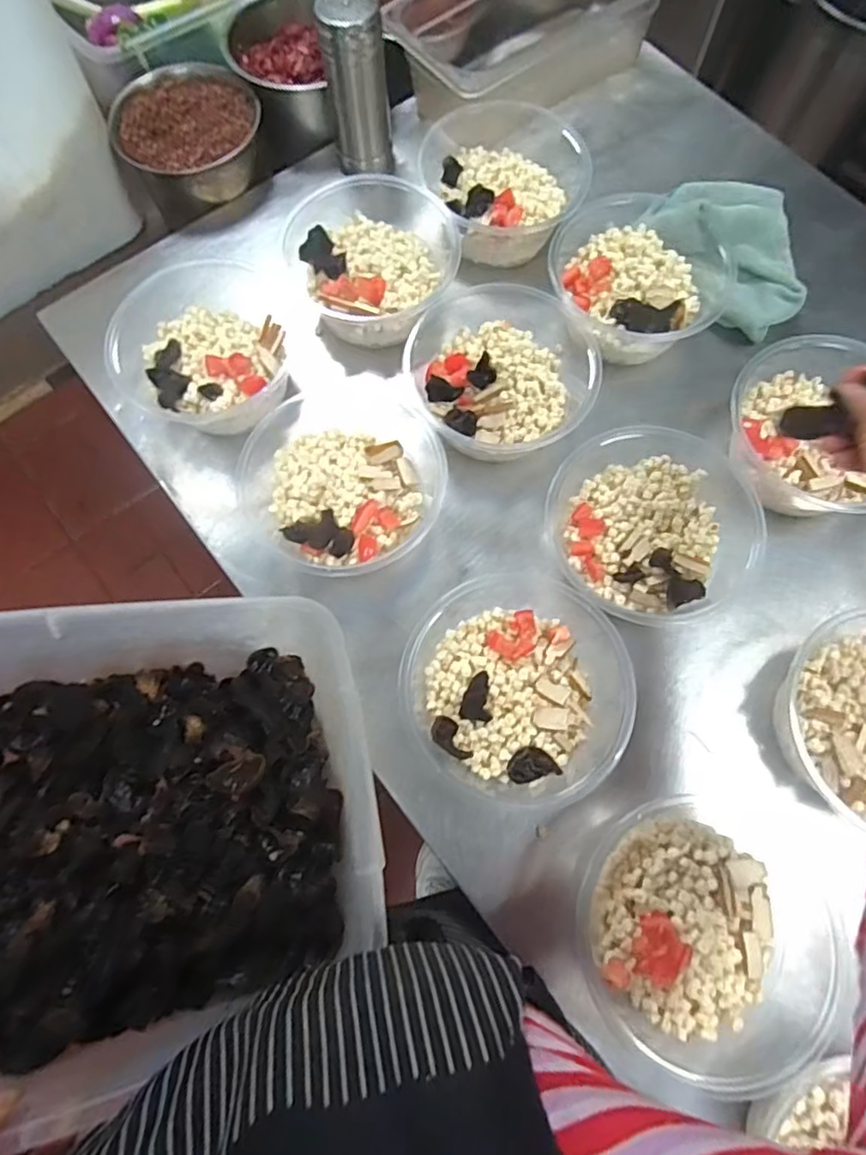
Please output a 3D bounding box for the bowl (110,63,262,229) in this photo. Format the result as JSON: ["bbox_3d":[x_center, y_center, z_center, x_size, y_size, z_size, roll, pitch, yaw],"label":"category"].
[{"bbox_3d":[-0.268,-0.483,0.676,0.157,0.079,0.132,-23,74,-7],"label":"bowl"}]

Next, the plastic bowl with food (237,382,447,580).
[{"bbox_3d":[-0.072,-0.086,0.521,0.168,0.082,0.172,0,73,0],"label":"plastic bowl with food"}]

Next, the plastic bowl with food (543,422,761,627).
[{"bbox_3d":[0.187,-0.036,0.515,0.159,0.064,0.146,0,73,0],"label":"plastic bowl with food"}]

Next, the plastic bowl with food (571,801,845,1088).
[{"bbox_3d":[0.186,0.251,0.420,0.181,0.078,0.174,0,73,0],"label":"plastic bowl with food"}]

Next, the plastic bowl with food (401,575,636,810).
[{"bbox_3d":[0.063,0.077,0.473,0.162,0.074,0.184,3,73,1],"label":"plastic bowl with food"}]

